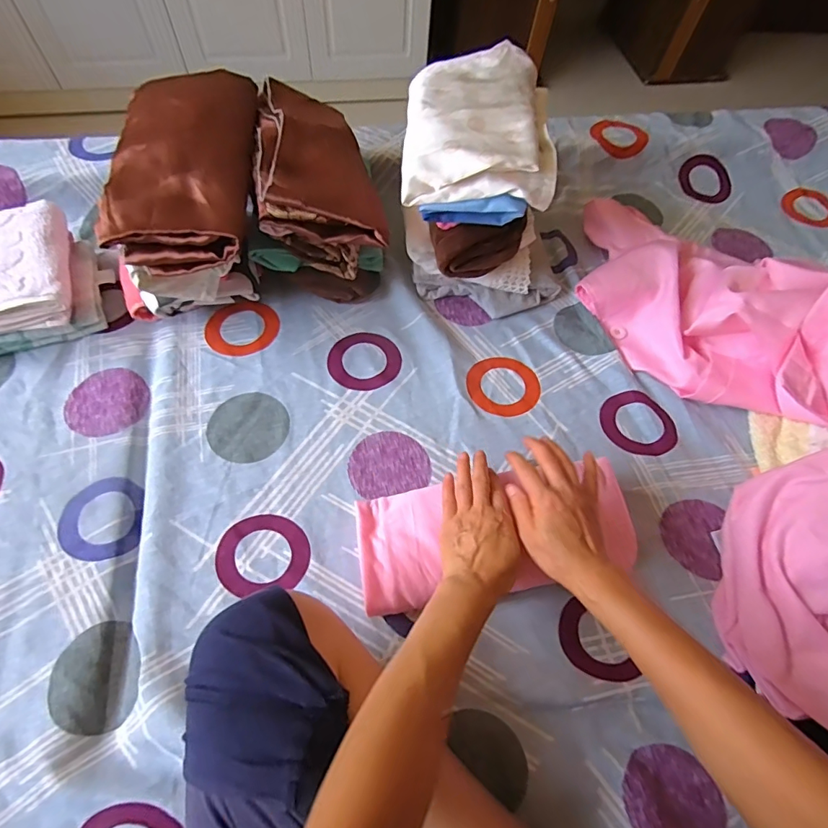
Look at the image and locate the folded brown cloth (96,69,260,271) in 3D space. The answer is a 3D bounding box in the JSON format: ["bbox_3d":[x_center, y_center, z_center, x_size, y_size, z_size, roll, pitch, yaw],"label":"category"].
[{"bbox_3d":[-0.263,-0.298,0.542,0.147,0.055,0.279,-2,62,-5],"label":"folded brown cloth"}]

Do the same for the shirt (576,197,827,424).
[{"bbox_3d":[0.403,-0.156,0.613,0.421,0.147,0.237,32,66,11],"label":"shirt"}]

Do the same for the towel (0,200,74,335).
[{"bbox_3d":[-0.507,-0.179,0.592,0.139,0.058,0.167,-14,64,-12],"label":"towel"}]

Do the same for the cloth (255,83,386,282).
[{"bbox_3d":[-0.119,-0.316,0.606,0.143,0.123,0.258,-5,63,-7],"label":"cloth"}]

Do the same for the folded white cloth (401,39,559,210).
[{"bbox_3d":[0.077,-0.349,0.558,0.170,0.053,0.227,5,62,-2],"label":"folded white cloth"}]

